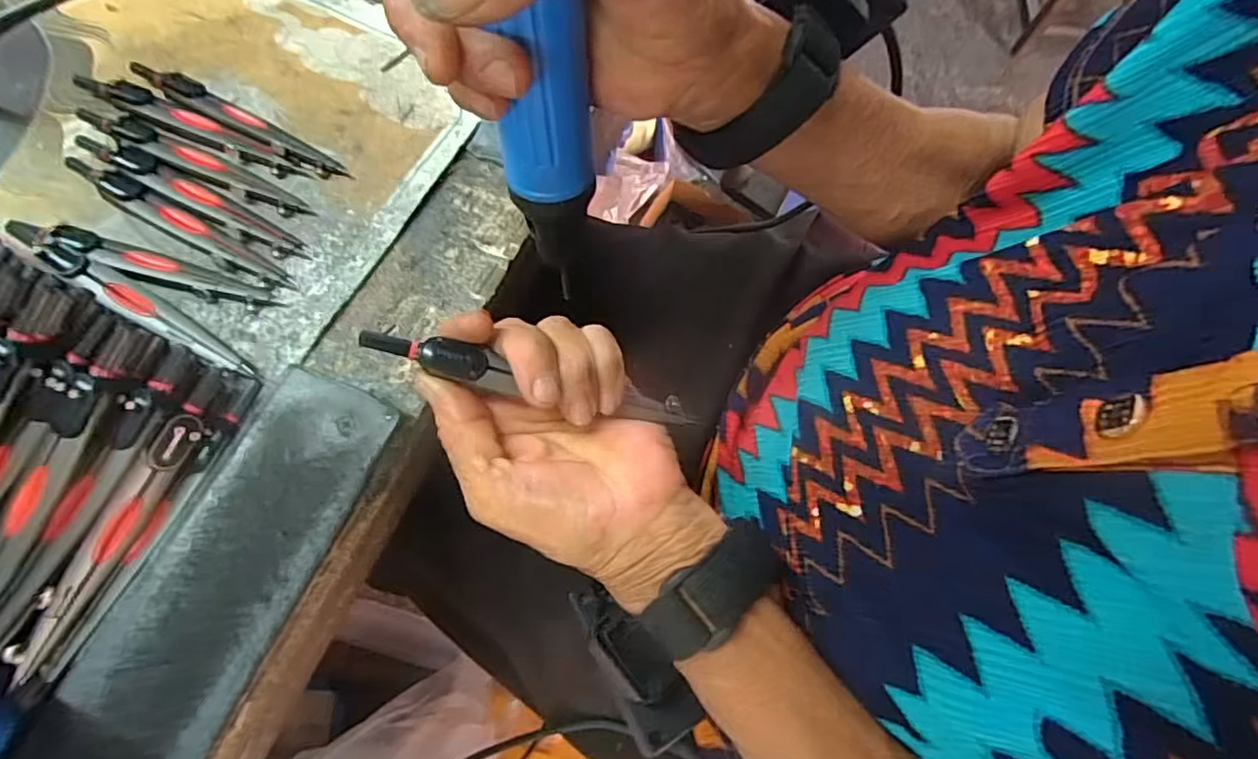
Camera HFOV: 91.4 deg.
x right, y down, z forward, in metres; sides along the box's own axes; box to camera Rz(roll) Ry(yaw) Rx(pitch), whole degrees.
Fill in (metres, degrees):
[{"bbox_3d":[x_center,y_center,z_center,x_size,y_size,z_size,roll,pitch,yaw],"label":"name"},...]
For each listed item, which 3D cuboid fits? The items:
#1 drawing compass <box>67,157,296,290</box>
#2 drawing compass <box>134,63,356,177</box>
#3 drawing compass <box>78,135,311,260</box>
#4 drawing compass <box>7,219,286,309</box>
[{"bbox_3d":[-0.217,-0.076,0.295,0.124,0.011,0.018,28,70,7],"label":"drawing compass"},{"bbox_3d":[-0.203,-0.137,0.320,0.125,0.013,0.017,29,70,8],"label":"drawing compass"},{"bbox_3d":[-0.215,-0.093,0.301,0.125,0.008,0.016,27,70,7],"label":"drawing compass"},{"bbox_3d":[-0.225,-0.055,0.283,0.121,0.021,0.018,16,69,3],"label":"drawing compass"}]

